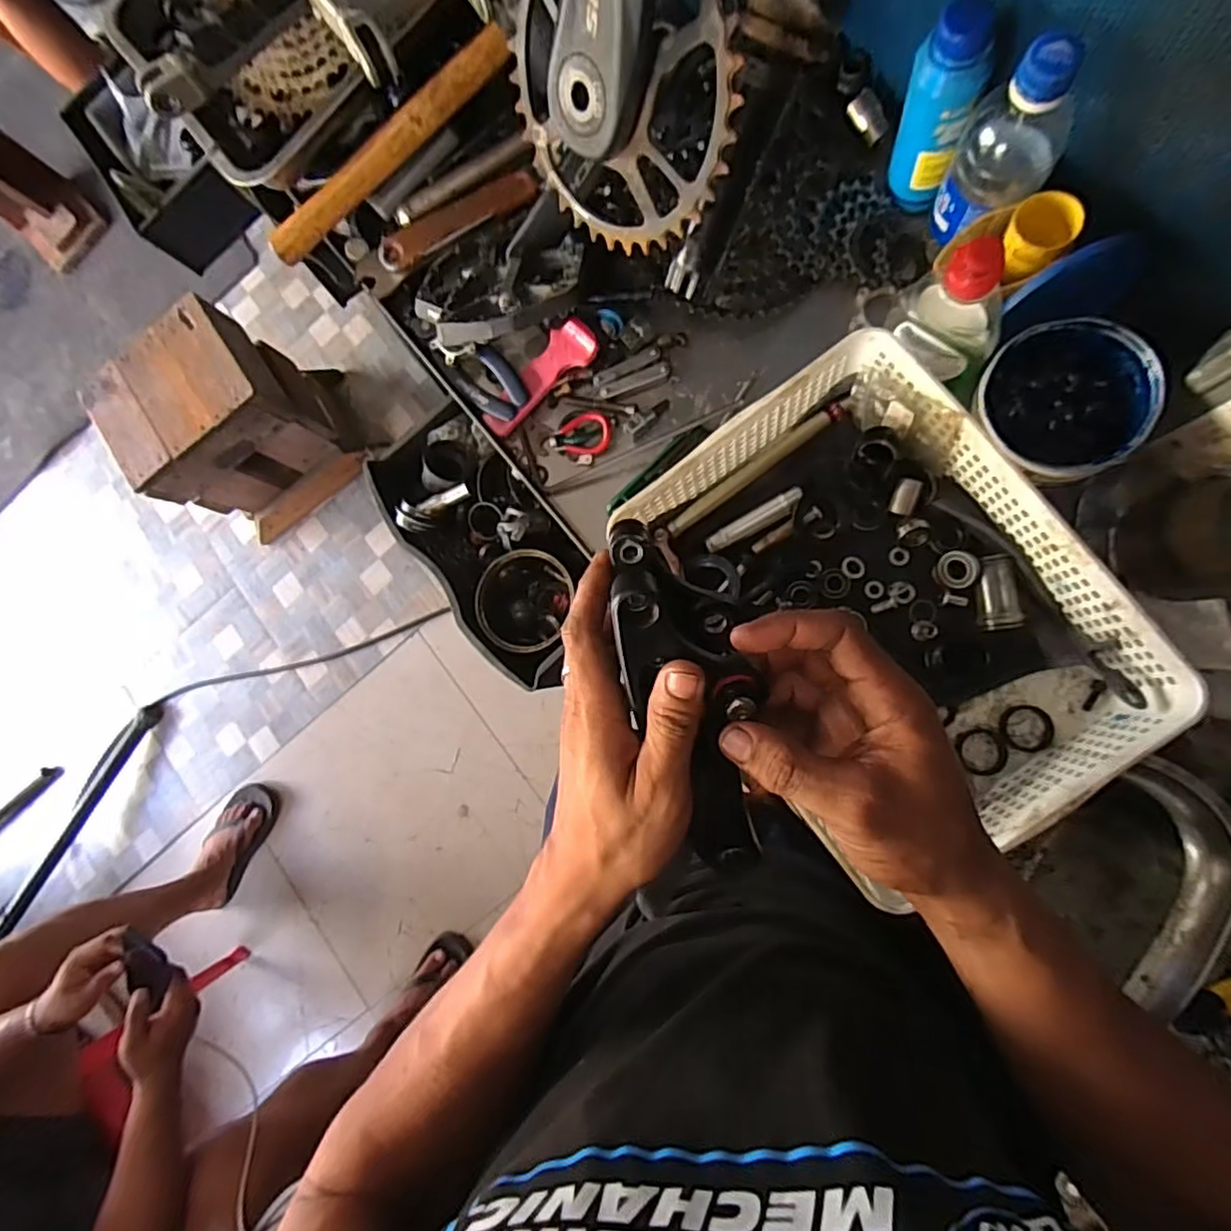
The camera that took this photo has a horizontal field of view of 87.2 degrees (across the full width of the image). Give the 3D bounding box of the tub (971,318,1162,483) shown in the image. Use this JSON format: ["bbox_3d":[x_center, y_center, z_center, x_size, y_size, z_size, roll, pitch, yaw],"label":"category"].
[{"bbox_3d":[0.298,-0.140,0.446,0.101,0.077,0.099,-1,85,11],"label":"tub"}]

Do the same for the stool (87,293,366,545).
[{"bbox_3d":[-0.803,-0.401,1.397,0.331,0.410,0.253,-34,80,6],"label":"stool"}]

